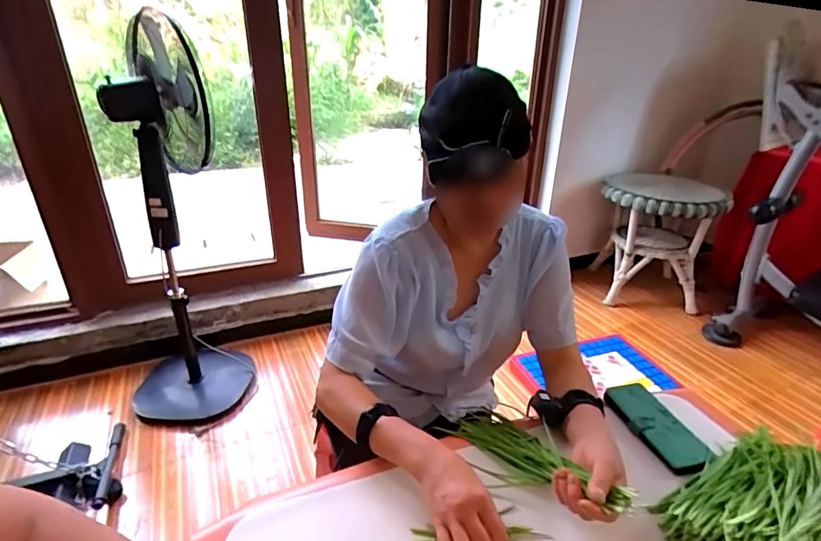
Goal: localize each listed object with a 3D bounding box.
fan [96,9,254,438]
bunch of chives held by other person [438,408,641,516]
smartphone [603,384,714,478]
[{"bbox_3d":[-0.778,-0.080,1.483,0.396,1.221,0.386,-16,32,-31],"label":"fan"},{"bbox_3d":[0.159,0.254,0.617,0.095,0.039,0.280,-15,11,-29],"label":"bunch of chives held by other person"},{"bbox_3d":[0.380,0.236,0.720,0.080,0.015,0.168,-7,29,-17],"label":"smartphone"}]

